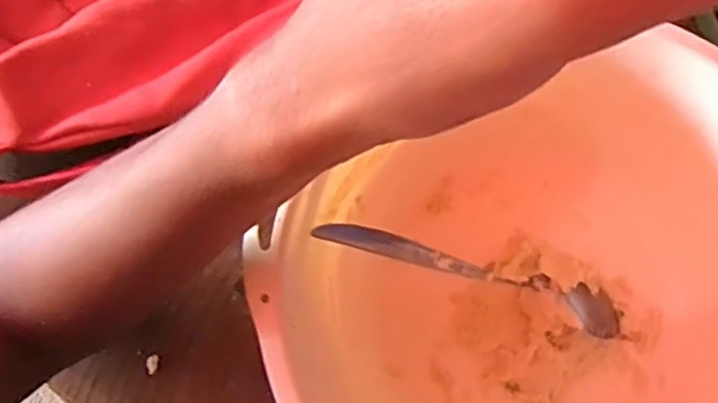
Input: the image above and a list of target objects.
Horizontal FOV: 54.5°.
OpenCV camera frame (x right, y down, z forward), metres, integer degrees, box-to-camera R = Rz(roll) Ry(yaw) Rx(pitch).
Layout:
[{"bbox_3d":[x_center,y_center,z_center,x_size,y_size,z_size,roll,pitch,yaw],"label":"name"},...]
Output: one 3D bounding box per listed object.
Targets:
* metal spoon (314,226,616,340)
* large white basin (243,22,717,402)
[{"bbox_3d":[0.060,0.037,0.336,0.169,0.017,0.023,18,77,-14],"label":"metal spoon"},{"bbox_3d":[0.085,0.052,0.332,0.242,0.105,0.223,-19,78,-5],"label":"large white basin"}]

